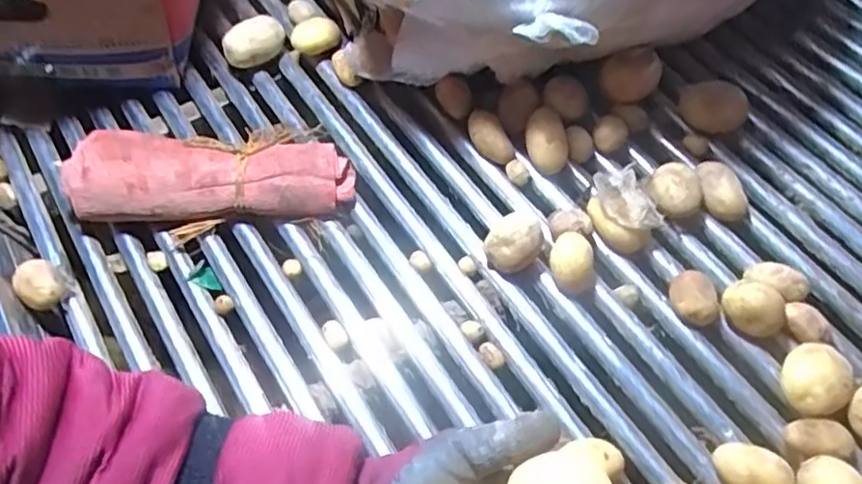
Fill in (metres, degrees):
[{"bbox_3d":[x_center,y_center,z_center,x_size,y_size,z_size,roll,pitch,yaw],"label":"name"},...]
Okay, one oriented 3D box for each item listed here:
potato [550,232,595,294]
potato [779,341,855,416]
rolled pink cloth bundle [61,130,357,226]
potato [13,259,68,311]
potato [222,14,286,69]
[{"bbox_3d":[0.116,0.017,0.505,0.036,0.036,0.037,-2,59,3],"label":"potato"},{"bbox_3d":[0.278,0.103,0.454,0.048,0.040,0.046,-2,59,3],"label":"potato"},{"bbox_3d":[-0.192,-0.060,0.548,0.236,0.046,0.079,-3,59,3],"label":"rolled pink cloth bundle"},{"bbox_3d":[-0.317,0.037,0.507,0.036,0.034,0.035,-2,59,3],"label":"potato"},{"bbox_3d":[-0.180,-0.204,0.631,0.062,0.041,0.032,-18,59,-7],"label":"potato"}]

